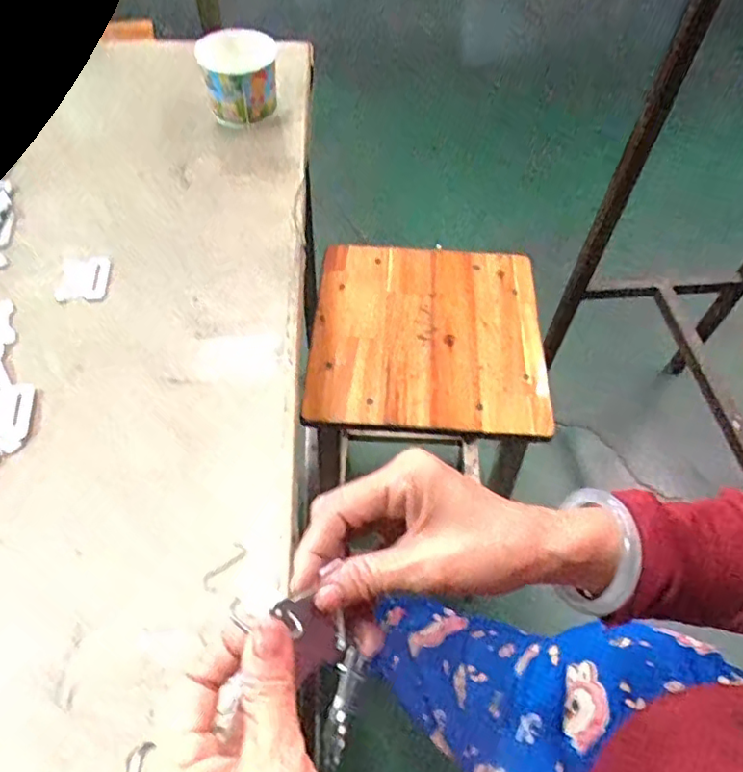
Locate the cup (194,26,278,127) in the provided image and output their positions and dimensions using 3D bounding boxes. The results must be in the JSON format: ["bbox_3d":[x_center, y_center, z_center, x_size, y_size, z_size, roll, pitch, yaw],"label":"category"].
[{"bbox_3d":[-0.154,-0.358,0.702,0.091,0.086,0.071,-8,54,-6],"label":"cup"}]

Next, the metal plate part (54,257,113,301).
[{"bbox_3d":[-0.278,-0.104,0.572,0.045,0.004,0.056,-3,55,-4],"label":"metal plate part"}]

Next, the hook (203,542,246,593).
[{"bbox_3d":[-0.104,0.127,0.420,0.014,0.004,0.037,28,59,19],"label":"hook"}]

